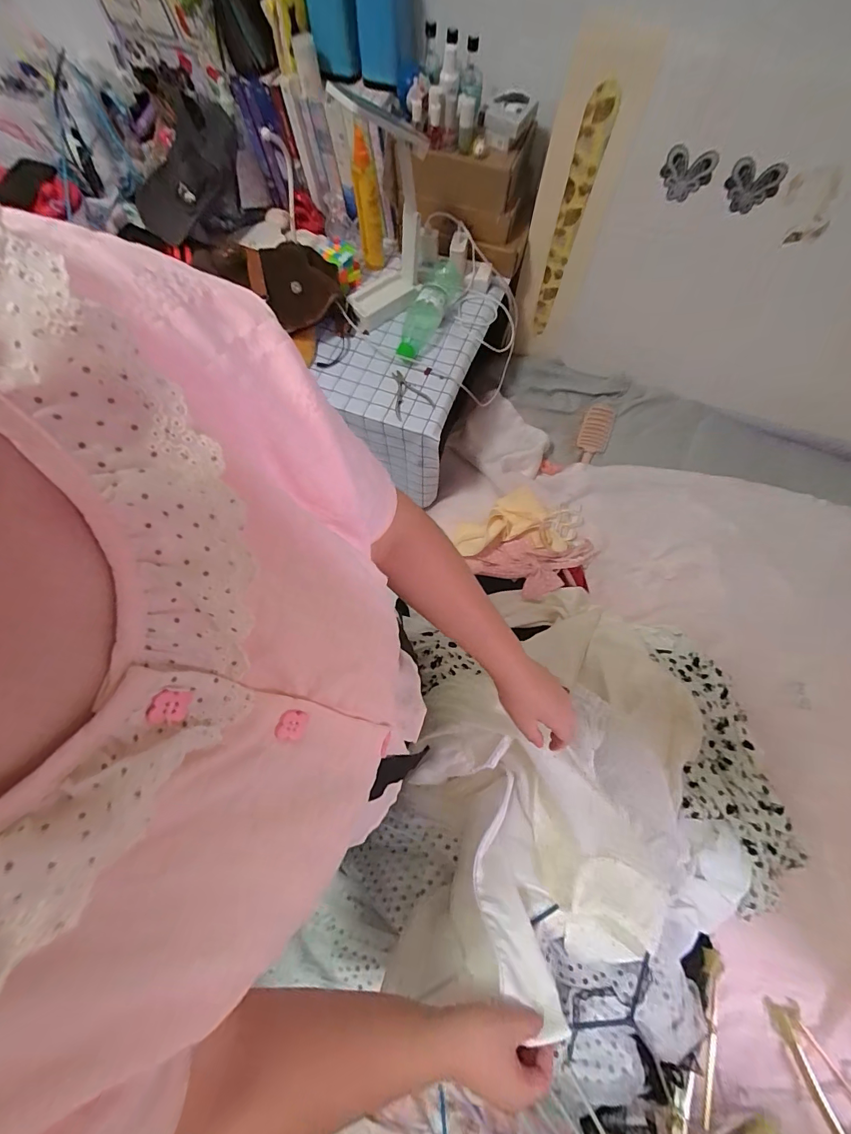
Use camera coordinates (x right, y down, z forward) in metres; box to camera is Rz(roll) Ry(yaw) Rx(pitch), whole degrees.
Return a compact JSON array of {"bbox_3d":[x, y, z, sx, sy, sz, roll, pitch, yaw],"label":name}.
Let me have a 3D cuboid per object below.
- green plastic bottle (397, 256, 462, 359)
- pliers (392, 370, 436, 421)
[{"bbox_3d":[0.005,-0.498,0.812,0.079,0.058,0.234,17,72,7],"label":"green plastic bottle"},{"bbox_3d":[-0.024,-0.322,0.786,0.072,0.014,0.115,-8,70,-1],"label":"pliers"}]

